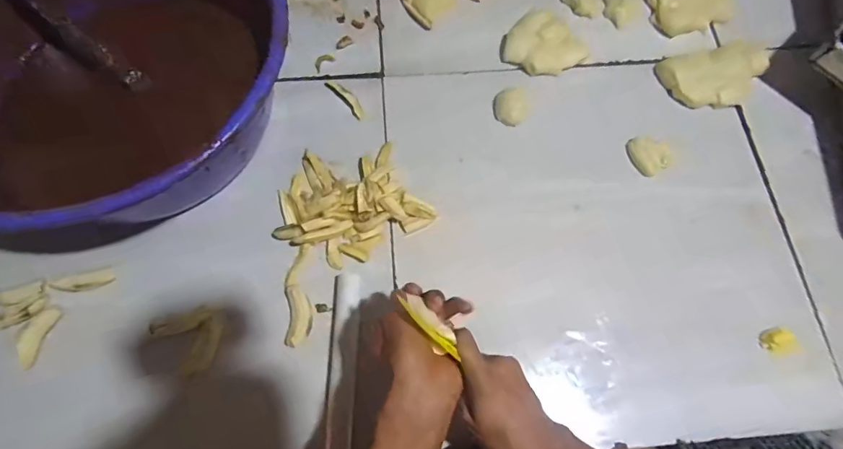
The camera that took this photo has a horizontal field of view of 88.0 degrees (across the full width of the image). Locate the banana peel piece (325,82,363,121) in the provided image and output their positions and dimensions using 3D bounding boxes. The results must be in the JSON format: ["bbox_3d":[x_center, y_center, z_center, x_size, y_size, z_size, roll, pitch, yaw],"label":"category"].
[{"bbox_3d":[-0.103,-0.174,0.595,0.017,0.013,0.073,-39,75,-14],"label":"banana peel piece"}]

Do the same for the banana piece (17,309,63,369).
[{"bbox_3d":[-0.414,0.120,0.466,0.015,0.017,0.062,18,70,6],"label":"banana piece"}]

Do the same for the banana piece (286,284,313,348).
[{"bbox_3d":[-0.137,0.101,0.488,0.031,0.021,0.068,-1,69,-1],"label":"banana piece"}]

